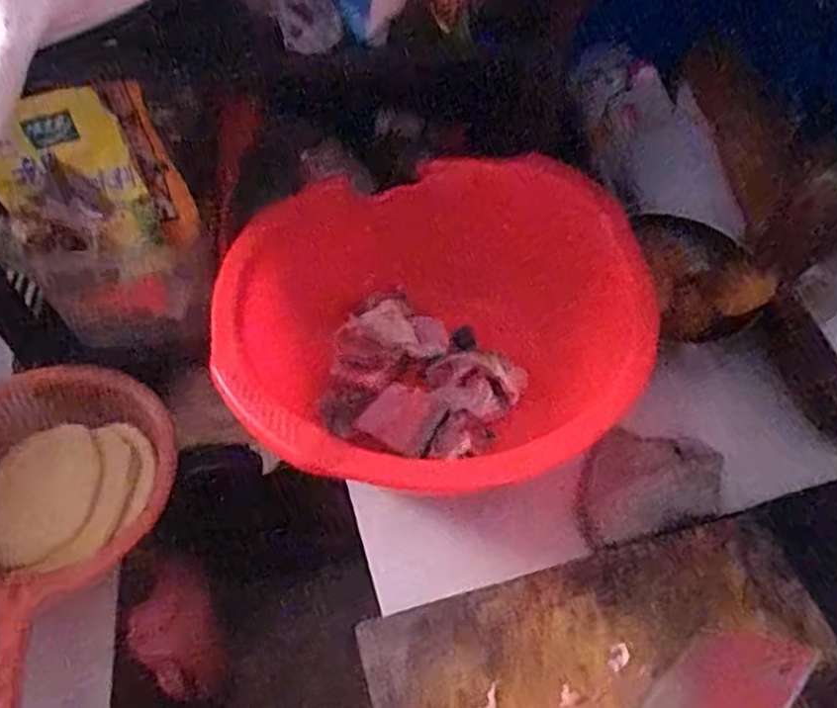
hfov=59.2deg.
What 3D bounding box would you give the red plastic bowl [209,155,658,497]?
[{"bbox_3d":[0.013,-0.006,0.532,0.294,0.110,0.271,-1,52,1],"label":"red plastic bowl"}]

